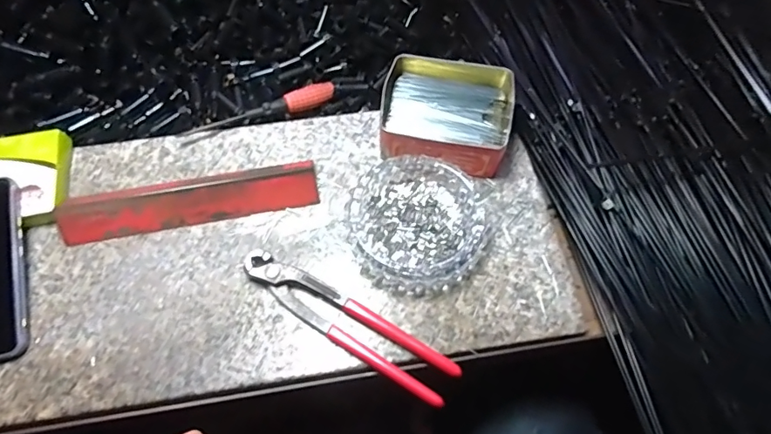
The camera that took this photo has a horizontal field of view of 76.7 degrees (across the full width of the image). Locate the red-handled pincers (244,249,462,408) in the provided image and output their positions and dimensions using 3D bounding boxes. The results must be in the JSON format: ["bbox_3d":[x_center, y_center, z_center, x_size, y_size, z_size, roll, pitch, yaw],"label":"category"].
[{"bbox_3d":[-0.034,0.088,0.409,0.198,0.018,0.038,29,67,12],"label":"red-handled pincers"}]

